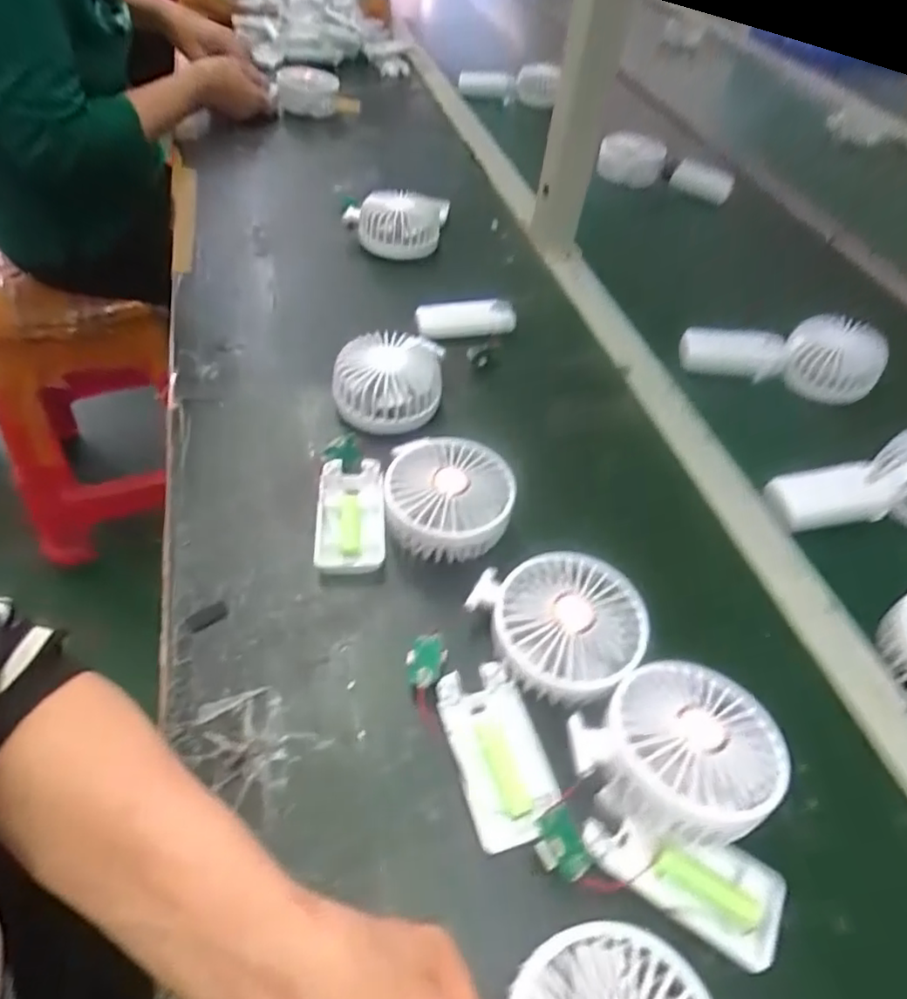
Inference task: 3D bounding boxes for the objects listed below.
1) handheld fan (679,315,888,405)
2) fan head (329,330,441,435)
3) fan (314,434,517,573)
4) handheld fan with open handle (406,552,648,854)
[{"bbox_3d":[0.306,-0.137,0.595,0.165,0.057,0.072,3,50,-4],"label":"handheld fan"},{"bbox_3d":[-0.052,-0.098,0.509,0.083,0.039,0.083,4,49,-3],"label":"fan head"},{"bbox_3d":[-0.029,-0.004,0.433,0.127,0.044,0.103,1,50,-5],"label":"fan"},{"bbox_3d":[0.036,0.098,0.364,0.112,0.045,0.162,31,53,19],"label":"handheld fan with open handle"}]

